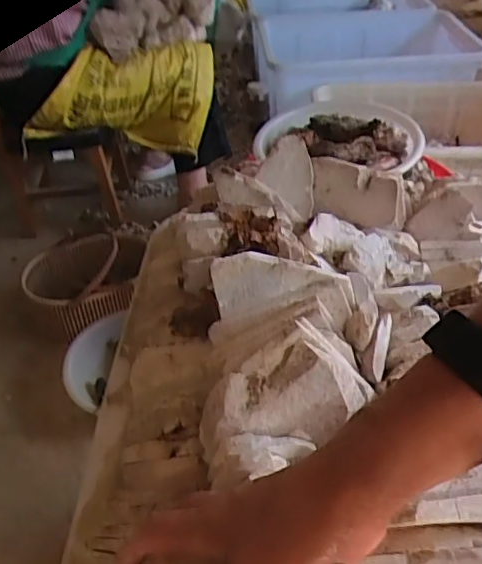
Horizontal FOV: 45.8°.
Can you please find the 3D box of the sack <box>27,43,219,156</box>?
[{"bbox_3d":[-0.306,-0.452,1.492,0.459,0.262,0.133,-12,42,-13],"label":"sack"}]

